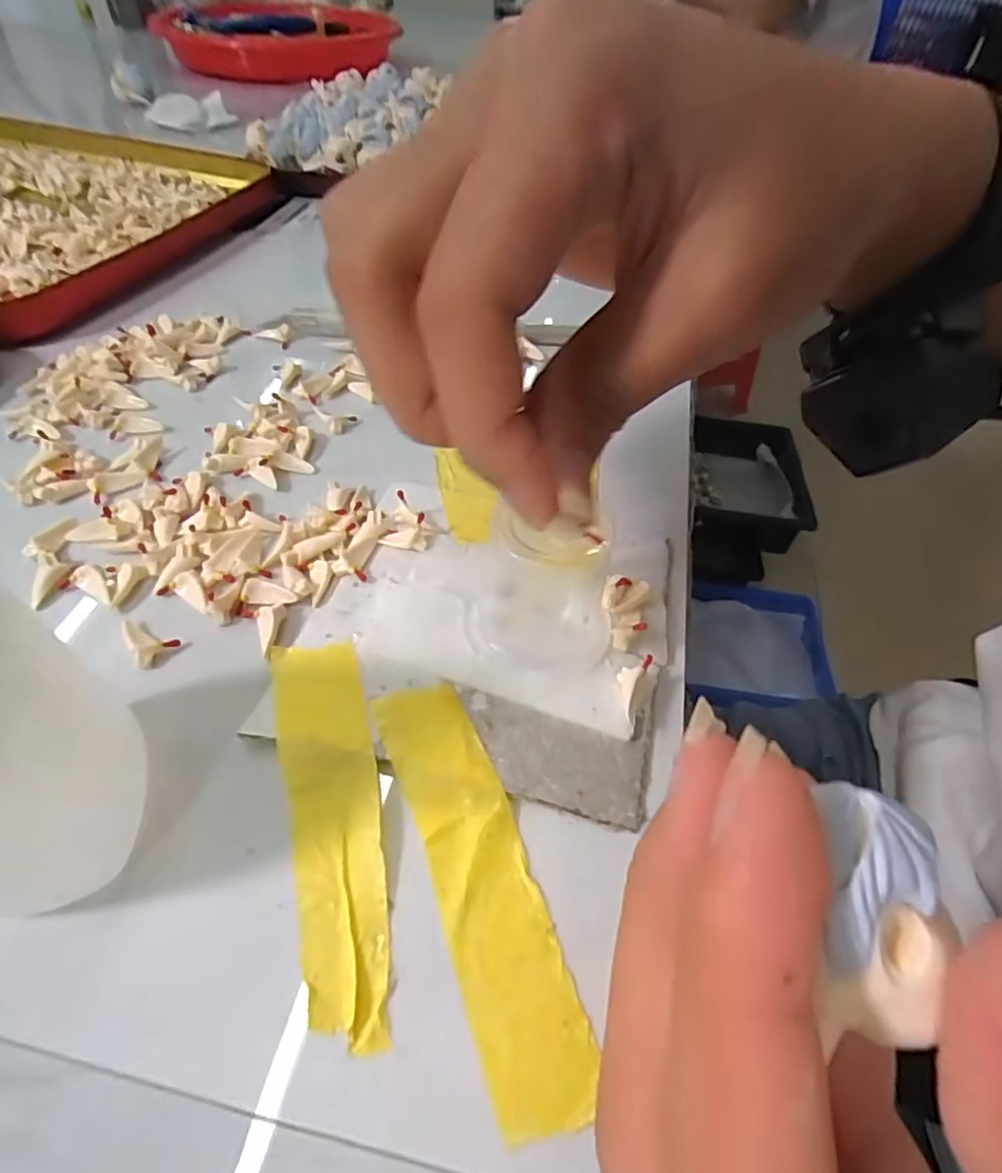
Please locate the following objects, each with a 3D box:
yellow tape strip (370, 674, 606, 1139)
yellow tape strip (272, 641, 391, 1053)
[{"bbox_3d":[-0.005,0.056,0.124,0.020,0.004,0.083,-15,53,-17],"label":"yellow tape strip"},{"bbox_3d":[-0.035,0.046,0.130,0.019,0.004,0.083,-12,52,-14],"label":"yellow tape strip"}]

